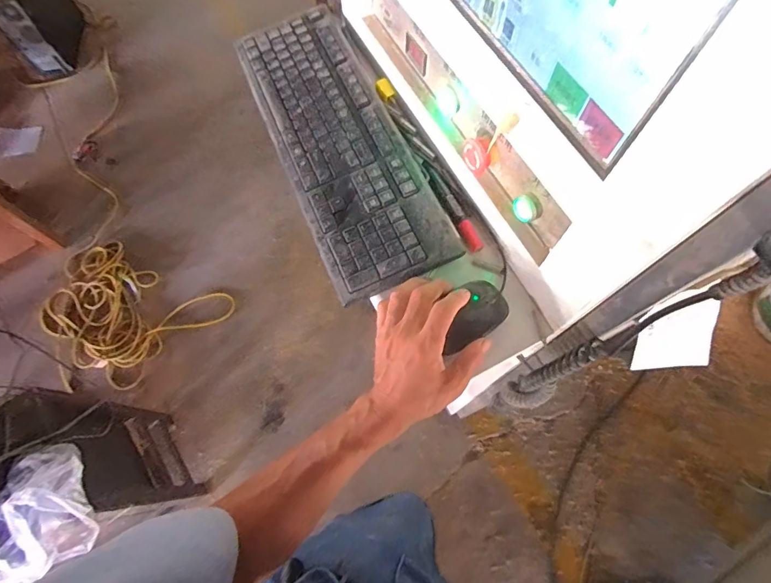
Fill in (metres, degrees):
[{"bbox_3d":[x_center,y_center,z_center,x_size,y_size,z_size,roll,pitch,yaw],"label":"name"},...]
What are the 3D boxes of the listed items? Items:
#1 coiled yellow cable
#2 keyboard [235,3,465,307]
[{"bbox_3d":[-0.979,0.083,1.590,0.698,0.055,0.458,24,71,11],"label":"coiled yellow cable"},{"bbox_3d":[-0.064,-0.202,0.552,0.151,0.023,0.437,-22,69,-7],"label":"keyboard"}]

